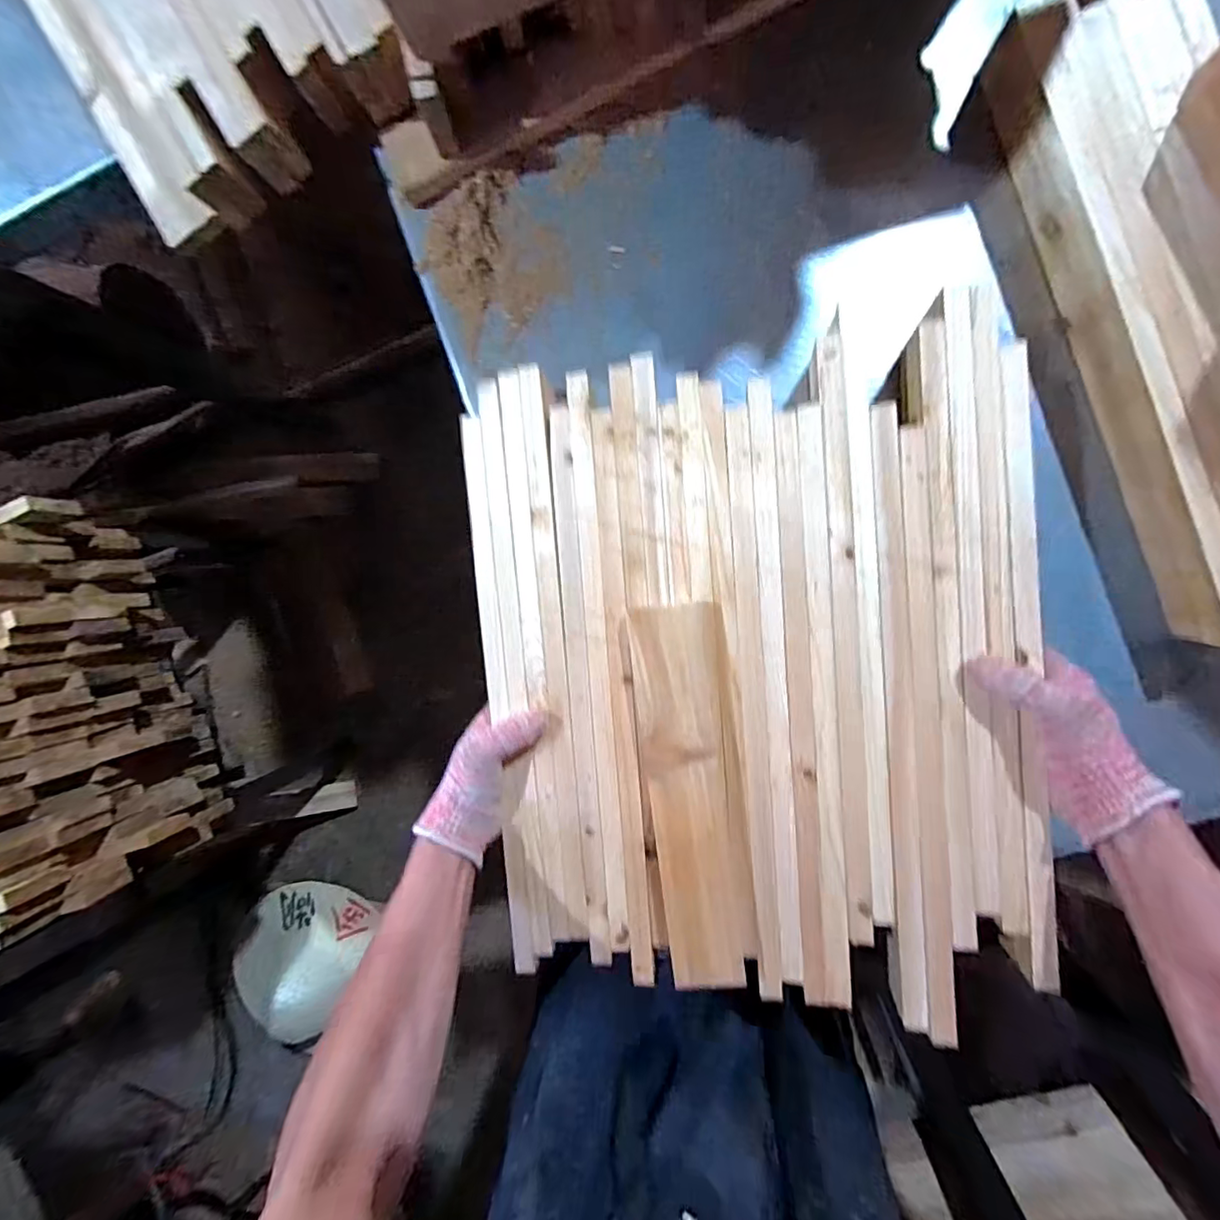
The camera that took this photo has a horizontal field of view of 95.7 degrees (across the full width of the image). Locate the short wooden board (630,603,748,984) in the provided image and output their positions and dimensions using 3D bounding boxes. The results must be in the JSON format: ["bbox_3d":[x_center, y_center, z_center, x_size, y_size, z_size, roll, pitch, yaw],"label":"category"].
[{"bbox_3d":[0.067,0.153,0.458,0.070,0.024,0.311,-5,93,7],"label":"short wooden board"}]

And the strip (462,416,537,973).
[{"bbox_3d":[-0.098,0.083,0.487,0.019,0.007,0.492,-5,94,7],"label":"strip"}]

